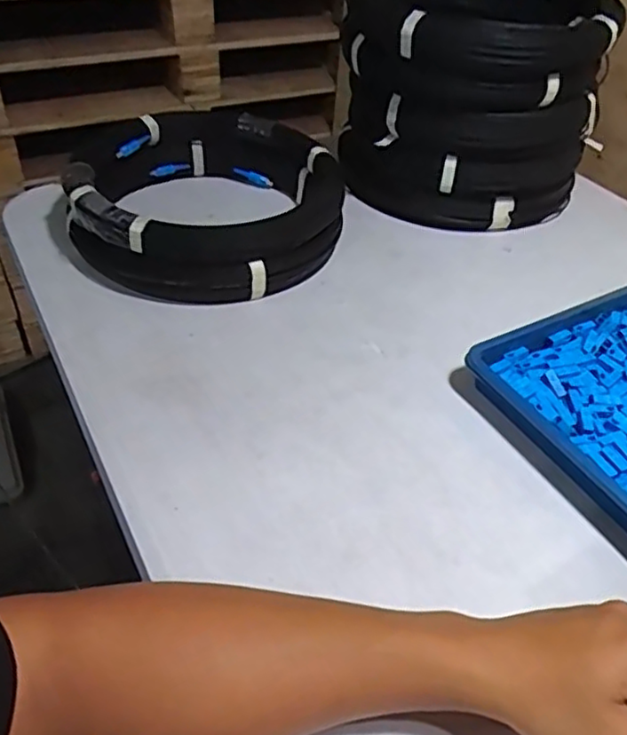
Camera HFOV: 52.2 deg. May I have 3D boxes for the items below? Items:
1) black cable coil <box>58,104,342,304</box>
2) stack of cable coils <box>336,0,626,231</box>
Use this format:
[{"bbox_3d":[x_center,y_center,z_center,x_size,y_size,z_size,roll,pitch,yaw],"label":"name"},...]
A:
[{"bbox_3d":[-0.117,-0.191,0.725,0.273,0.100,0.289,3,42,-2],"label":"black cable coil"},{"bbox_3d":[0.190,-0.343,0.809,0.298,0.251,0.283,9,42,5],"label":"stack of cable coils"}]

